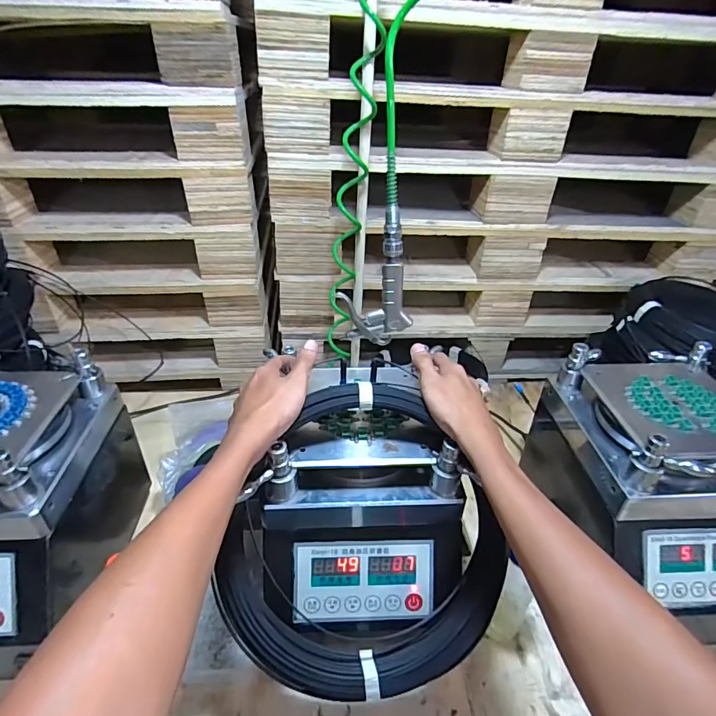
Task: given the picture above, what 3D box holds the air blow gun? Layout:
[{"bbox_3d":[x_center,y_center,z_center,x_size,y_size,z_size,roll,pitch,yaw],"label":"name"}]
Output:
[{"bbox_3d":[0.024,-0.097,0.557,0.088,0.165,0.030,2,35,1],"label":"air blow gun"}]

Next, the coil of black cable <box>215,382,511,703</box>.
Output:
[{"bbox_3d":[-0.002,0.191,0.463,0.279,0.058,0.287,0,84,-3],"label":"coil of black cable"}]

